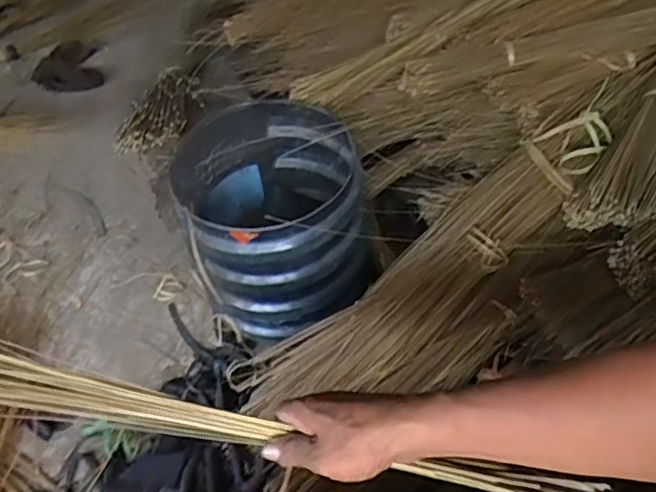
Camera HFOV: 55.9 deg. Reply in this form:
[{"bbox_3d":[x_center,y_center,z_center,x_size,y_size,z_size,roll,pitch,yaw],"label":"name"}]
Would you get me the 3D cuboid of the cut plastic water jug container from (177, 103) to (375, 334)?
[{"bbox_3d":[-0.075,-0.039,0.928,0.255,0.248,0.254,-3,46,3],"label":"cut plastic water jug container"}]

